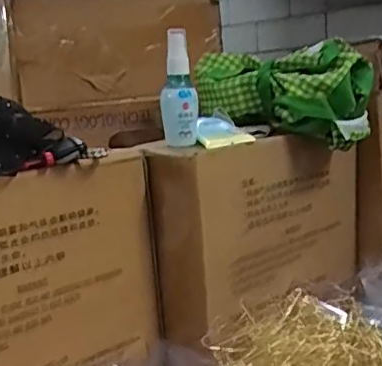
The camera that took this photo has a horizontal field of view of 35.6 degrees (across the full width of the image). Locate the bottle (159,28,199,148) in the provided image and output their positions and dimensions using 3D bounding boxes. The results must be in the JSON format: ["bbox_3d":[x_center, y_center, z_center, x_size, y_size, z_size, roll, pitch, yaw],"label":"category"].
[{"bbox_3d":[-0.013,-0.100,0.630,0.038,0.119,0.033,-4,10,-1],"label":"bottle"}]

